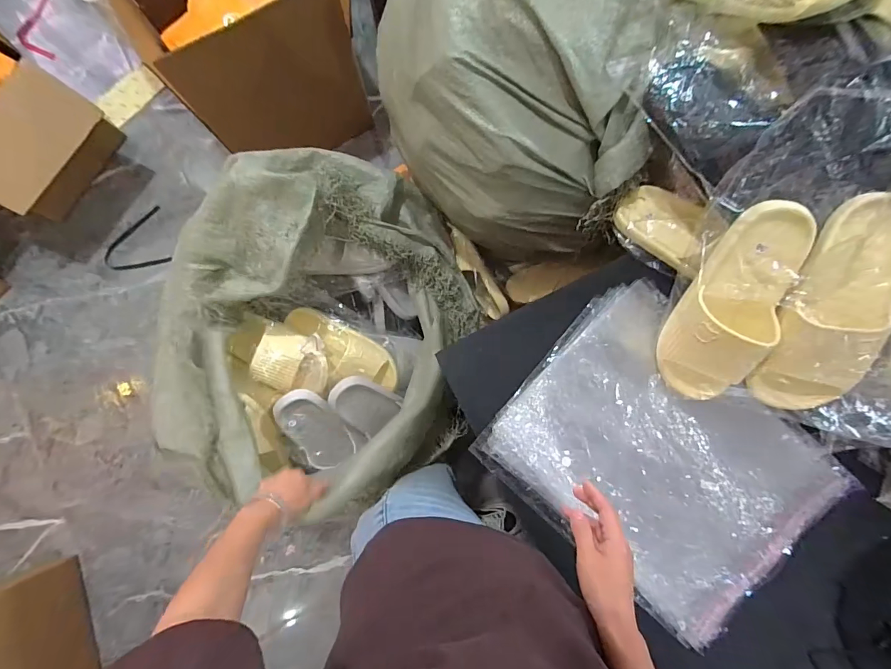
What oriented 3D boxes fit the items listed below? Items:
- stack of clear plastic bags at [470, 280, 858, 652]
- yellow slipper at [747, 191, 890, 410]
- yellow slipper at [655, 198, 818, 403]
[{"bbox_3d":[0.291,0.165,0.536,0.406,0.033,0.324,42,85,4],"label":"stack of clear plastic bags"},{"bbox_3d":[0.440,-0.026,0.446,0.102,0.075,0.239,19,100,2],"label":"yellow slipper"},{"bbox_3d":[0.347,-0.027,0.481,0.099,0.064,0.252,13,114,1],"label":"yellow slipper"}]

